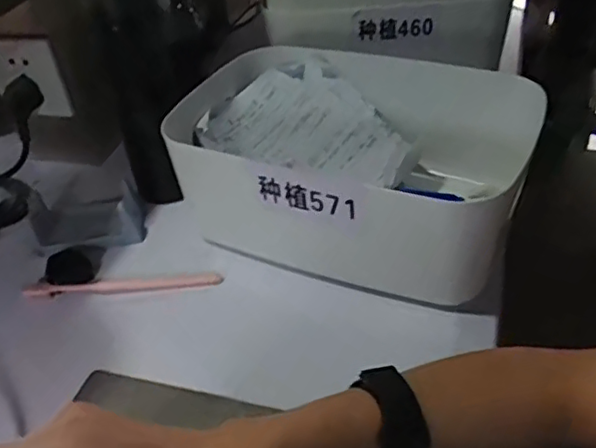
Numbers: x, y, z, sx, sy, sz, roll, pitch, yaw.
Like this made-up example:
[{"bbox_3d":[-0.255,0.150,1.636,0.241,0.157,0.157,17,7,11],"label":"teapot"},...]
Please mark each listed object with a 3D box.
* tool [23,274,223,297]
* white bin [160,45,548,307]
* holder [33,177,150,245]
[{"bbox_3d":[-0.154,0.055,0.560,0.171,0.009,0.011,-4,39,1],"label":"tool"},{"bbox_3d":[0.049,-0.057,0.584,0.302,0.119,0.208,14,43,22],"label":"white bin"},{"bbox_3d":[-0.208,-0.011,0.630,0.109,0.037,0.074,-3,39,2],"label":"holder"}]

